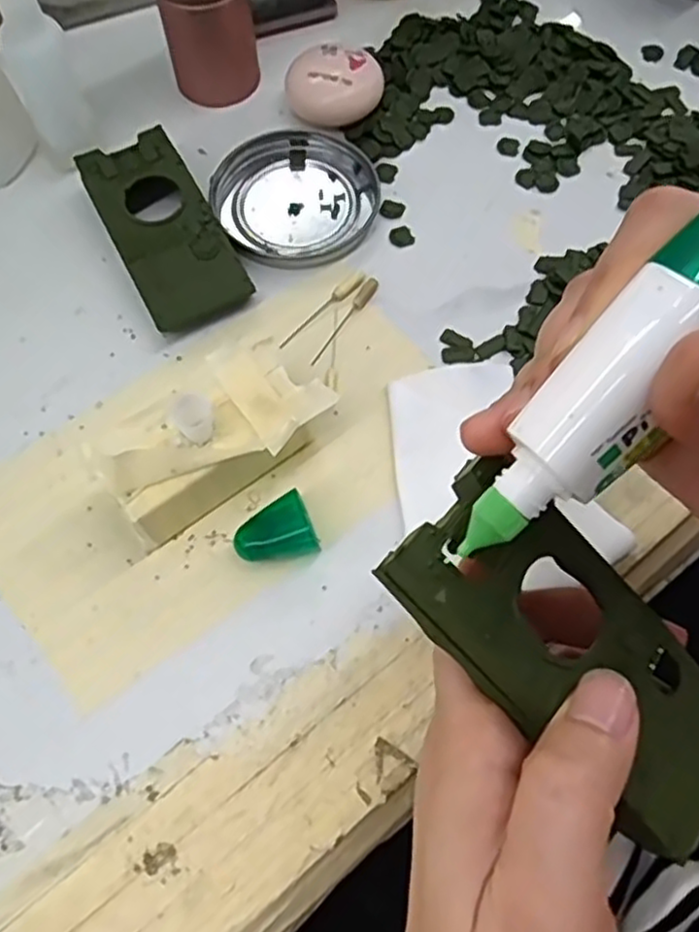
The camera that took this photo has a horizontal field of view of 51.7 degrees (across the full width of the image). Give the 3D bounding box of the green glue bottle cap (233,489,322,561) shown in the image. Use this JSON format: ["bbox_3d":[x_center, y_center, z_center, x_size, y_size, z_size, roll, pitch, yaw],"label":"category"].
[{"bbox_3d":[-0.028,0.027,0.273,0.029,0.020,0.026,-22,68,-8],"label":"green glue bottle cap"}]

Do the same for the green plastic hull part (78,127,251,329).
[{"bbox_3d":[-0.086,-0.109,0.333,0.045,0.019,0.100,-27,69,-11],"label":"green plastic hull part"}]

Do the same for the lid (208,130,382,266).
[{"bbox_3d":[-0.027,-0.132,0.351,0.076,0.009,0.076,0,66,1],"label":"lid"}]

